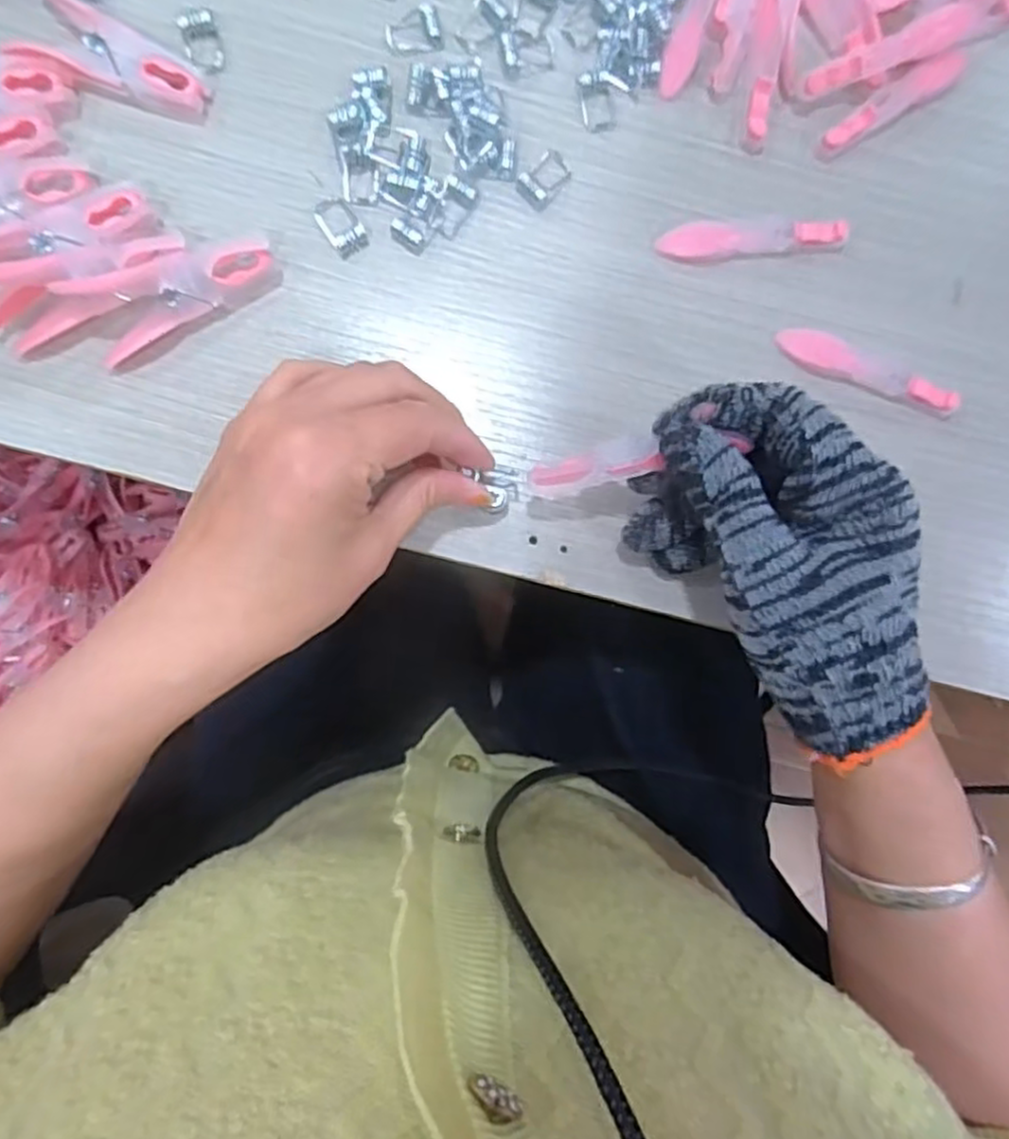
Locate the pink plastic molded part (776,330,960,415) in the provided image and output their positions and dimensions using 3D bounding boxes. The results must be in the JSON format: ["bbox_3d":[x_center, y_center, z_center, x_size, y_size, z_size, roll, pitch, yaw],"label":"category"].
[{"bbox_3d":[0.153,-0.083,0.300,0.078,0.010,0.015,24,86,-2],"label":"pink plastic molded part"}]

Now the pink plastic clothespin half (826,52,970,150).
[{"bbox_3d":[0.166,-0.200,0.304,0.073,0.006,0.013,-31,89,-4],"label":"pink plastic clothespin half"}]

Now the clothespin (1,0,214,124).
[{"bbox_3d":[-0.156,-0.204,0.290,0.073,0.011,0.030,22,86,-2],"label":"clothespin"}]

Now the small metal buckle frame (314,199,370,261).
[{"bbox_3d":[-0.068,-0.142,0.297,0.015,0.004,0.024,-37,90,-4],"label":"small metal buckle frame"}]

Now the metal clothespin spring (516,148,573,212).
[{"bbox_3d":[0.017,-0.163,0.300,0.023,0.004,0.016,-43,90,-4],"label":"metal clothespin spring"}]

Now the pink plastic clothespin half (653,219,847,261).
[{"bbox_3d":[0.104,-0.140,0.300,0.078,0.008,0.015,-6,88,-3],"label":"pink plastic clothespin half"}]

